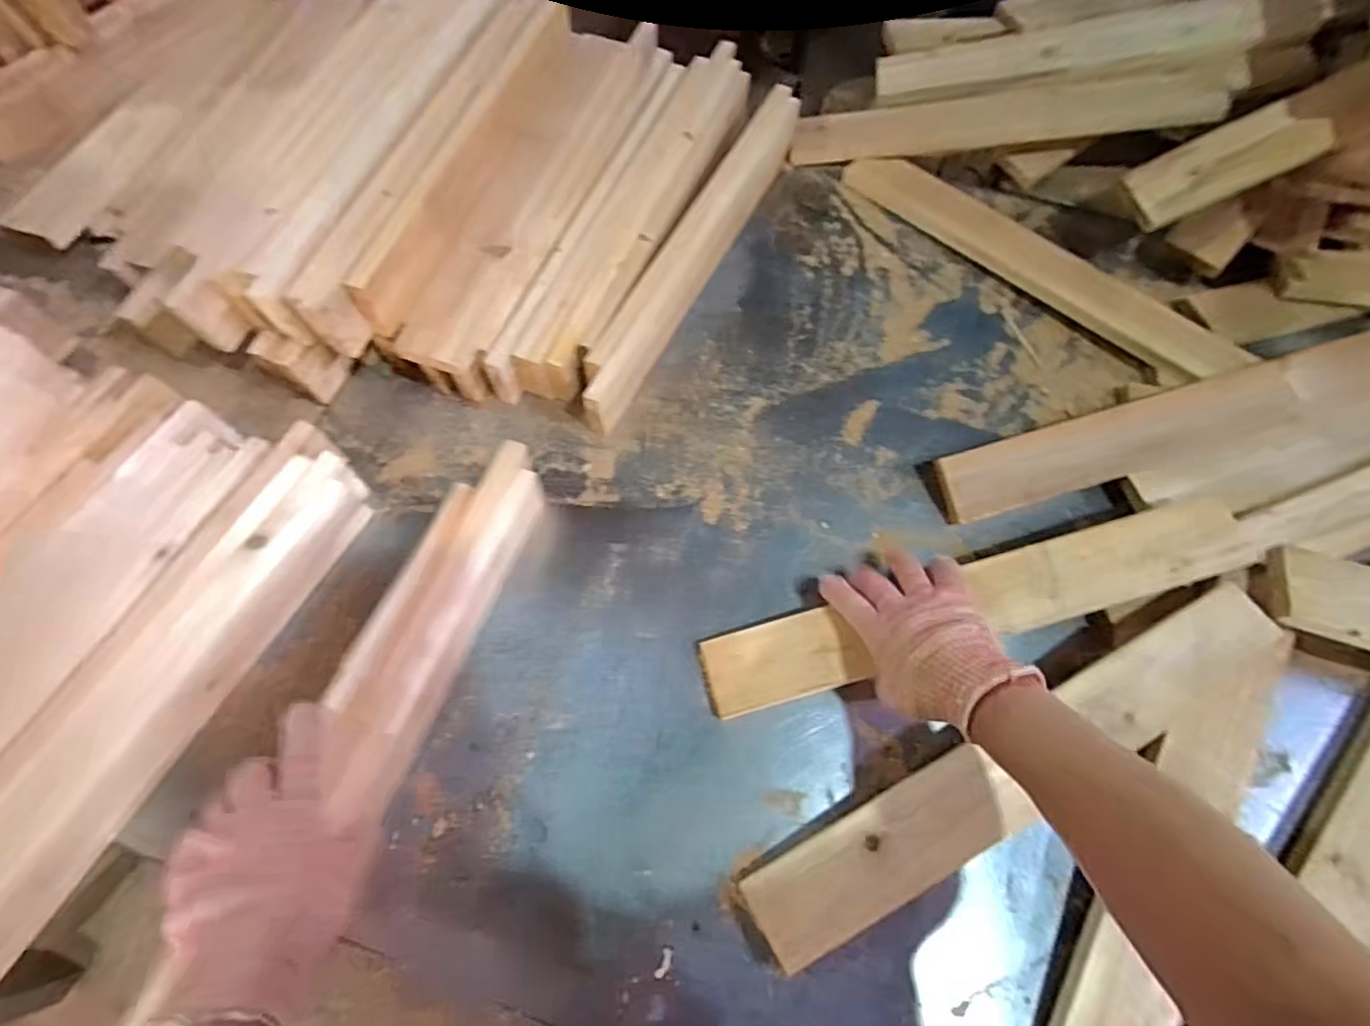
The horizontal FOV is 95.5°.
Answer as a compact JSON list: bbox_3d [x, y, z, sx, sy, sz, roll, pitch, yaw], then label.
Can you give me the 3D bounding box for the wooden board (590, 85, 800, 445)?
[{"bbox_3d":[0.022,-0.305,0.729,0.033,0.074,0.516,24,68,8],"label":"wooden board"}]

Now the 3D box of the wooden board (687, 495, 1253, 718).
[{"bbox_3d":[0.268,0.083,0.570,0.515,0.036,0.074,-15,69,-2],"label":"wooden board"}]

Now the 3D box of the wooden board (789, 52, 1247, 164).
[{"bbox_3d":[0.405,-0.507,0.794,0.522,0.024,0.104,0,66,14],"label":"wooden board"}]

